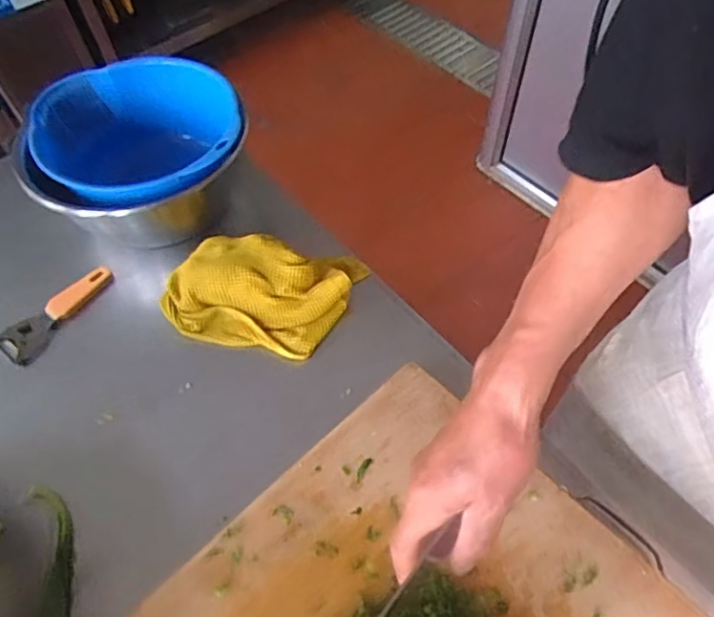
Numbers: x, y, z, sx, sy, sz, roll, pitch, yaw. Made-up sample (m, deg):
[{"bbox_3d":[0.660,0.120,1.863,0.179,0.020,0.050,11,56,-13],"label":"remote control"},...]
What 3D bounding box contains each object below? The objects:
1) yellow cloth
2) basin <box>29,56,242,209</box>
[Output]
[{"bbox_3d":[-0.113,-0.023,0.639,0.210,0.063,0.139,10,59,8],"label":"yellow cloth"},{"bbox_3d":[-0.264,-0.189,0.713,0.231,0.154,0.244,-1,58,2],"label":"basin"}]

